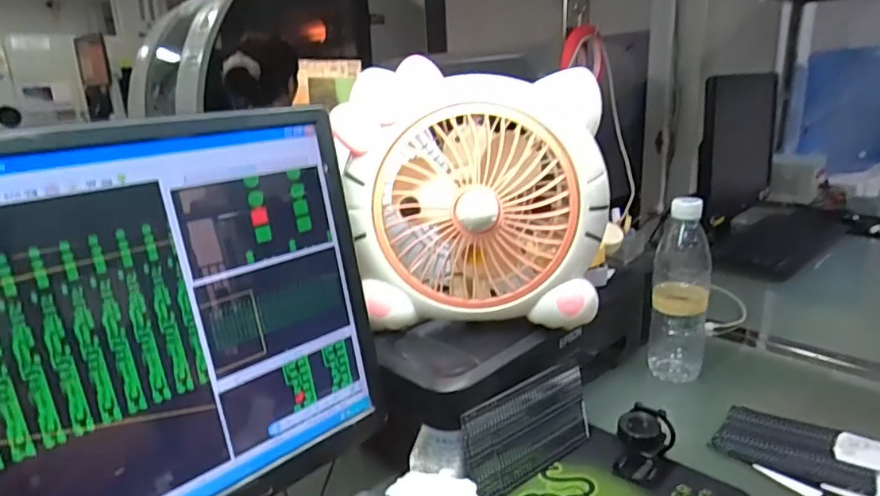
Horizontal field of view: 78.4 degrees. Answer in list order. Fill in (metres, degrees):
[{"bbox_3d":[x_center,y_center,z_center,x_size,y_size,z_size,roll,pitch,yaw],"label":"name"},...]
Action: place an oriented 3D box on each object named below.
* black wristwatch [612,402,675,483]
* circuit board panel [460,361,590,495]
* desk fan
[{"bbox_3d":[0.202,0.190,0.532,0.043,0.059,0.061,14,23,41],"label":"black wristwatch"},{"bbox_3d":[0.088,0.177,0.532,0.159,0.090,0.012,-14,7,-36],"label":"circuit board panel"},{"bbox_3d":[0.038,-0.051,0.555,0.253,0.236,0.127,0,17,8],"label":"desk fan"}]

